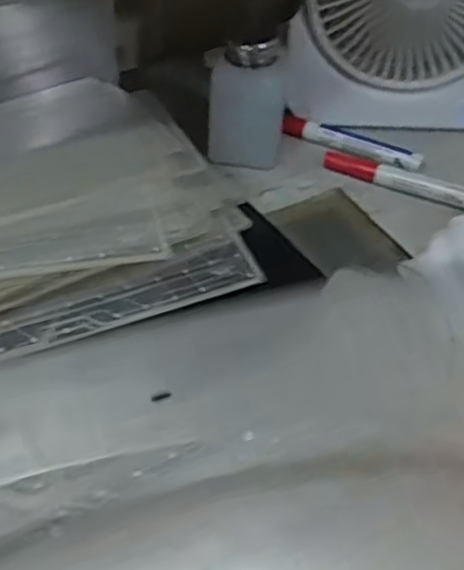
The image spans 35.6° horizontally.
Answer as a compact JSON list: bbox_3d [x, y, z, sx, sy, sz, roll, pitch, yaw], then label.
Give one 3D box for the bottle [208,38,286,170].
[{"bbox_3d":[0.012,-0.138,0.544,0.056,0.093,0.043,5,45,3],"label":"bottle"}]

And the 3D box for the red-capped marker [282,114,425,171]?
[{"bbox_3d":[0.095,-0.114,0.580,0.118,0.012,0.020,24,49,21],"label":"red-capped marker"}]

